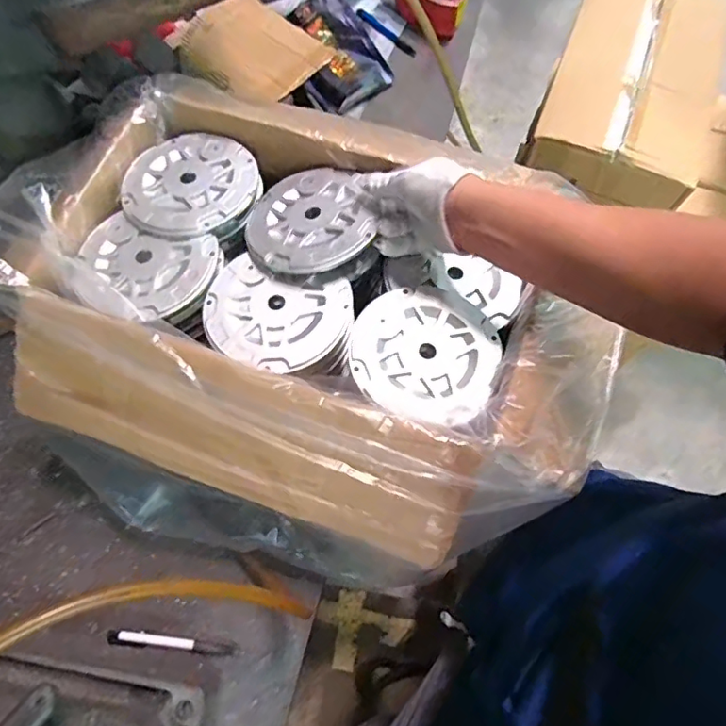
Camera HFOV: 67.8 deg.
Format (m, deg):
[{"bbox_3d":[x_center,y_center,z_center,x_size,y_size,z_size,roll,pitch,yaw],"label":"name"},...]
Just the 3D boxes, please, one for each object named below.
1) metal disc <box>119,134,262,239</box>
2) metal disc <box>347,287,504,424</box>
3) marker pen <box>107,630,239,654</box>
[{"bbox_3d":[-0.180,-0.185,0.553,0.131,0.016,0.133,0,68,1],"label":"metal disc"},{"bbox_3d":[0.057,-0.011,0.492,0.131,0.015,0.126,0,68,1],"label":"metal disc"},{"bbox_3d":[-0.201,0.295,0.570,0.135,0.013,0.012,5,69,3],"label":"marker pen"}]

